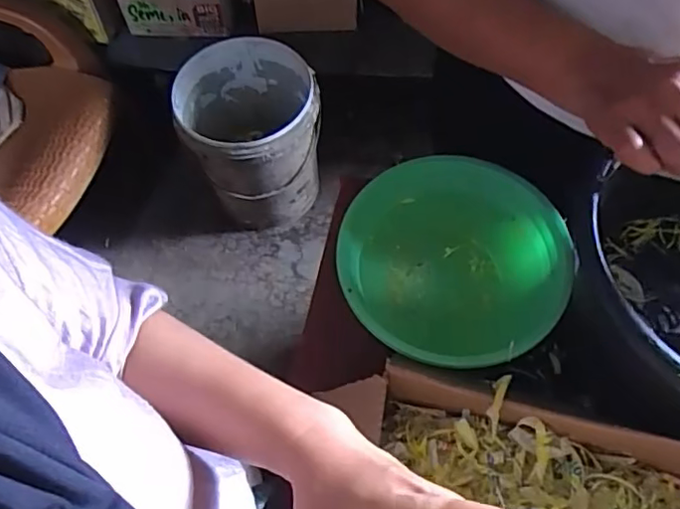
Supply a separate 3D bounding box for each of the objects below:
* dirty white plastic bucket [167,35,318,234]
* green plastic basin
[{"bbox_3d":[-0.198,-0.271,1.385,0.298,0.340,0.316,-2,63,3],"label":"dirty white plastic bucket"},{"bbox_3d":[0.117,0.012,0.620,0.225,0.066,0.228,-2,63,3],"label":"green plastic basin"}]

